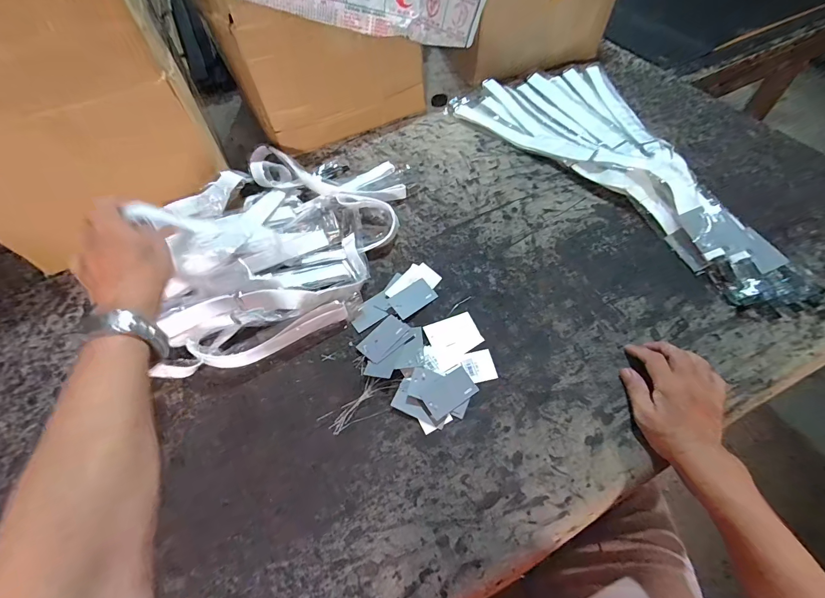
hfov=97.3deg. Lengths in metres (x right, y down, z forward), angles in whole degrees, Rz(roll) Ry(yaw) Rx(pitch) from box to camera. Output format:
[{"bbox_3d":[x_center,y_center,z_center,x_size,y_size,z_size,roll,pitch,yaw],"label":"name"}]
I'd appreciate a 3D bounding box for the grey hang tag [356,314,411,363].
[{"bbox_3d":[-0.040,0.055,0.514,0.039,0.006,0.071,37,68,24],"label":"grey hang tag"}]

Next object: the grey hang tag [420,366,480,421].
[{"bbox_3d":[0.049,0.121,0.469,0.072,0.005,0.040,-26,67,-27],"label":"grey hang tag"}]

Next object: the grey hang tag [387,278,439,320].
[{"bbox_3d":[0.000,-0.001,0.550,0.069,0.006,0.042,-33,68,-25],"label":"grey hang tag"}]

